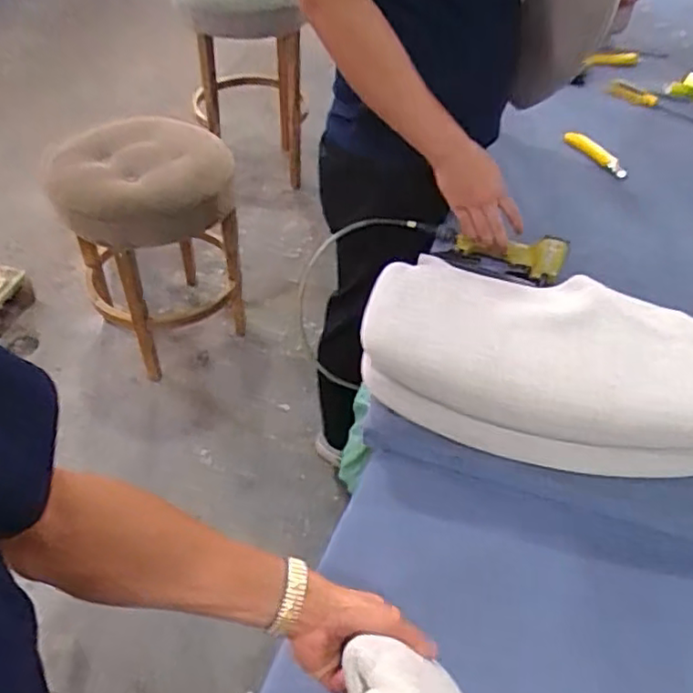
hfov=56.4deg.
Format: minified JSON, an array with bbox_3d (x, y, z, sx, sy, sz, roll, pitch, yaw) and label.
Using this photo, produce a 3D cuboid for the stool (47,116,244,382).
[{"bbox_3d":[-0.546,-0.307,1.872,0.451,0.532,0.525,-15,48,-17],"label":"stool"}]

